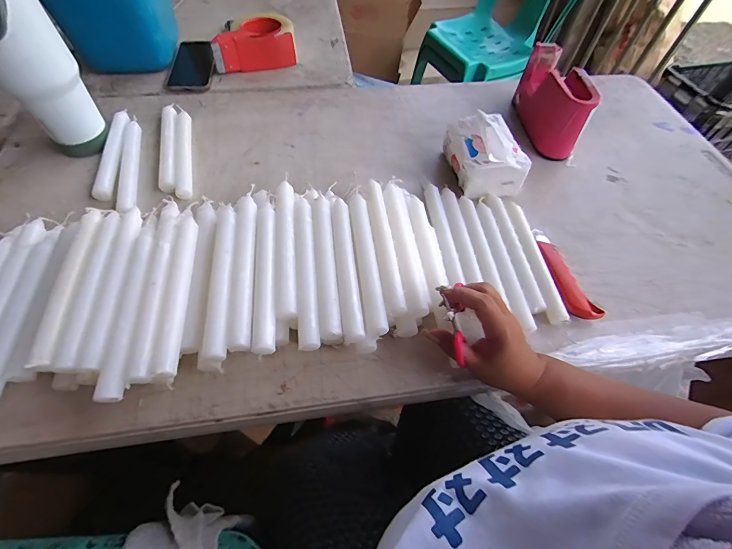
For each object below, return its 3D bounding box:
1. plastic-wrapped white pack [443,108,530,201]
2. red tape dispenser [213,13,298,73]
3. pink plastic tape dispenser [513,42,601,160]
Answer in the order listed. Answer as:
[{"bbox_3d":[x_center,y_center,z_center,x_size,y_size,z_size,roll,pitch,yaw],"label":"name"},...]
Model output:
[{"bbox_3d":[0.180,-0.183,0.542,0.093,0.062,0.123,-8,59,-7],"label":"plastic-wrapped white pack"},{"bbox_3d":[-0.222,-0.462,0.713,0.156,0.071,0.101,-14,60,-11],"label":"red tape dispenser"},{"bbox_3d":[0.315,-0.294,0.610,0.063,0.104,0.179,1,58,-2],"label":"pink plastic tape dispenser"}]

